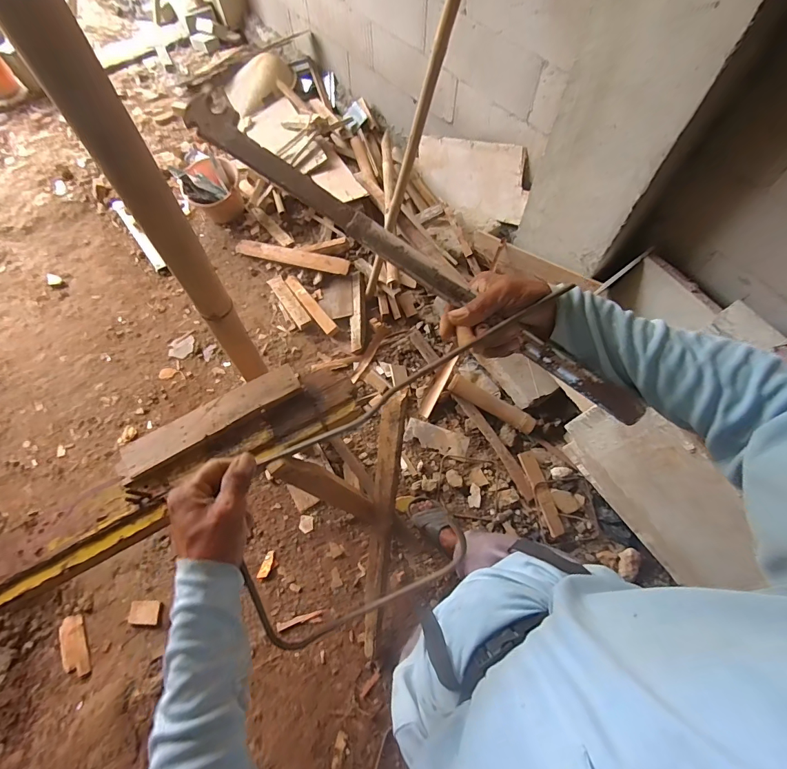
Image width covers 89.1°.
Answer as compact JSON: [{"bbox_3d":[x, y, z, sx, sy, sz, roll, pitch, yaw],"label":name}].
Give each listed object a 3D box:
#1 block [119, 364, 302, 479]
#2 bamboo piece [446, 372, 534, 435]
[{"bbox_3d":[-0.317,0.058,0.708,0.312,0.025,0.055,-29,68,-13],"label":"block"},{"bbox_3d":[0.378,0.080,1.543,0.356,0.057,0.078,31,68,14],"label":"bamboo piece"}]

